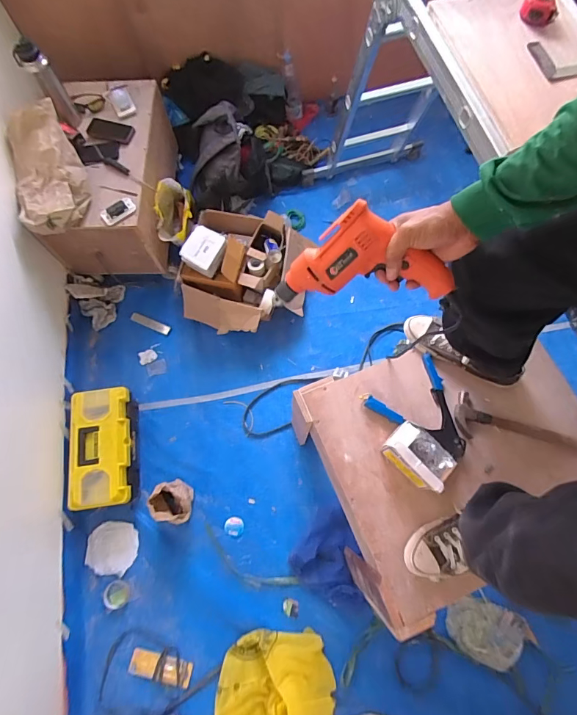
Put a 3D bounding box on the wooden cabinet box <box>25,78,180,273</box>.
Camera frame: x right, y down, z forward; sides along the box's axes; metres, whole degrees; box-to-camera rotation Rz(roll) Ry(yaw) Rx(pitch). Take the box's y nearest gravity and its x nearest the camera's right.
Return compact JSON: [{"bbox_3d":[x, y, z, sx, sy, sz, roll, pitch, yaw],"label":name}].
[{"bbox_3d":[-0.686,-0.705,1.613,0.399,0.343,0.691,-3,72,0],"label":"wooden cabinet box"}]

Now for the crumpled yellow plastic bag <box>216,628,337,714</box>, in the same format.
[{"bbox_3d":[-0.038,1.031,1.245,0.359,0.092,0.327,0,72,1],"label":"crumpled yellow plastic bag"}]

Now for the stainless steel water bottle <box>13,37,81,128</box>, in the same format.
[{"bbox_3d":[-0.815,-0.923,1.398,0.091,0.264,0.071,-32,74,-9],"label":"stainless steel water bottle"}]

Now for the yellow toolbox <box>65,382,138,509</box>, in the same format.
[{"bbox_3d":[-0.647,0.322,1.458,0.200,0.176,0.396,-6,72,-1],"label":"yellow toolbox"}]

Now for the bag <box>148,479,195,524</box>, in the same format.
[{"bbox_3d":[-0.393,0.488,1.384,0.108,0.164,0.153,-26,73,-7],"label":"bag"}]

